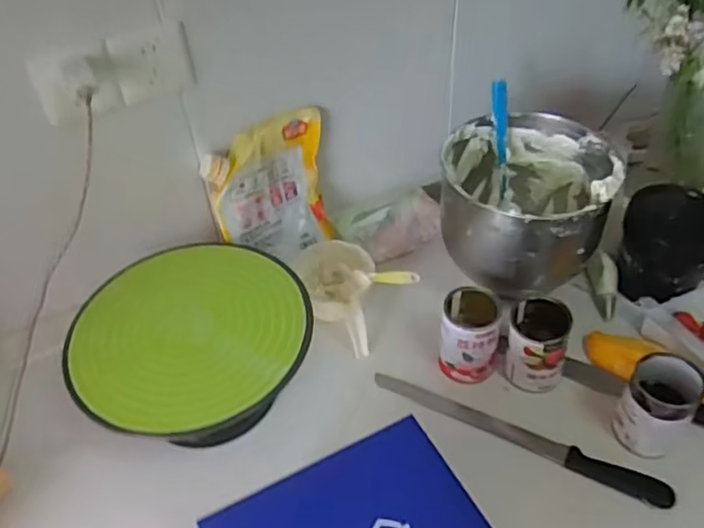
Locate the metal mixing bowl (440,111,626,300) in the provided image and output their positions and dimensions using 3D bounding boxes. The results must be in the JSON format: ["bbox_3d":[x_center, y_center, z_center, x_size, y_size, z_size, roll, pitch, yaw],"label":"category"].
[{"bbox_3d":[0.238,-0.081,0.907,0.215,0.171,0.218,-2,45,2],"label":"metal mixing bowl"}]

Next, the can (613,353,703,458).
[{"bbox_3d":[0.349,0.167,0.757,0.070,0.122,0.065,-2,45,2],"label":"can"}]

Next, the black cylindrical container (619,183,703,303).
[{"bbox_3d":[0.433,-0.029,0.894,0.123,0.109,0.129,-2,45,2],"label":"black cylindrical container"}]

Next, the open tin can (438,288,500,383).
[{"bbox_3d":[0.153,0.086,0.847,0.071,0.102,0.086,7,46,11],"label":"open tin can"}]

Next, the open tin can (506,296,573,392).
[{"bbox_3d":[0.234,0.101,0.828,0.071,0.106,0.078,-2,45,2],"label":"open tin can"}]

